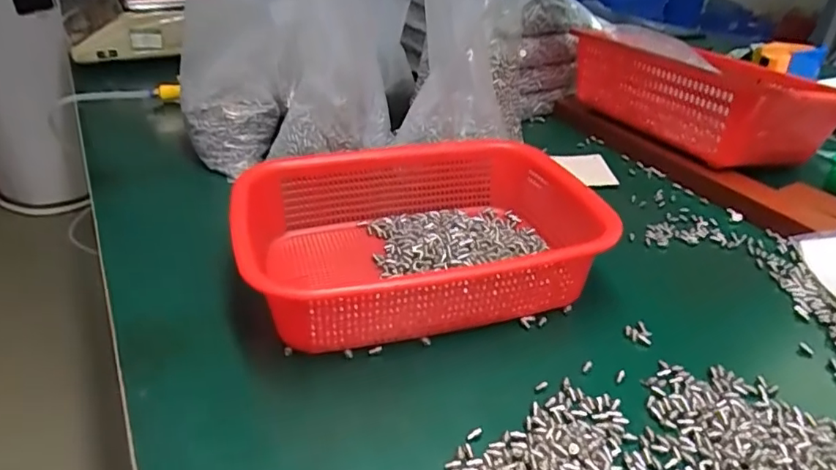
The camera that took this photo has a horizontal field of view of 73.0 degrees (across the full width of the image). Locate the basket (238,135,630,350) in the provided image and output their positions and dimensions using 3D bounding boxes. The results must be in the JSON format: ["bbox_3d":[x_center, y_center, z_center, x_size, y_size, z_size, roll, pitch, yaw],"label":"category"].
[{"bbox_3d":[0.006,0.002,0.476,0.269,0.079,0.204,-8,33,-12],"label":"basket"}]

